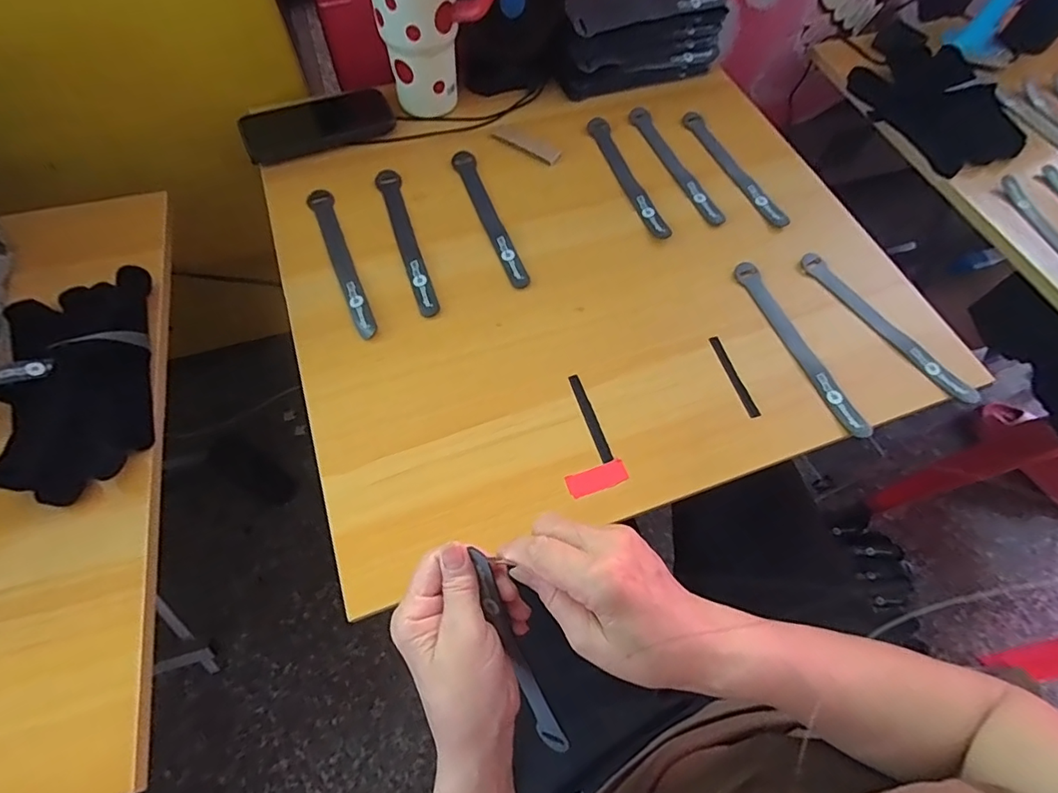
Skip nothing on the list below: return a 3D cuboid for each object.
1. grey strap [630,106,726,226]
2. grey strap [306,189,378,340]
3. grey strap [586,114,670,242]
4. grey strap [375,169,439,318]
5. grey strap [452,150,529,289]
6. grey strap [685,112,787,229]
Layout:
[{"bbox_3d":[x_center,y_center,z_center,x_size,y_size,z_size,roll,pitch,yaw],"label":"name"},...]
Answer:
[{"bbox_3d":[0.167,-0.267,0.578,0.024,0.007,0.194,-19,65,-12],"label":"grey strap"},{"bbox_3d":[-0.182,-0.135,0.494,0.024,0.004,0.194,-22,66,-13],"label":"grey strap"},{"bbox_3d":[0.108,-0.246,0.564,0.024,0.010,0.199,-20,64,1],"label":"grey strap"},{"bbox_3d":[-0.123,-0.160,0.511,0.024,0.004,0.198,-18,65,-11],"label":"grey strap"},{"bbox_3d":[-0.042,-0.191,0.528,0.023,0.004,0.195,-17,65,-11],"label":"grey strap"},{"bbox_3d":[0.231,-0.263,0.575,0.021,0.007,0.192,-18,65,-12],"label":"grey strap"}]

